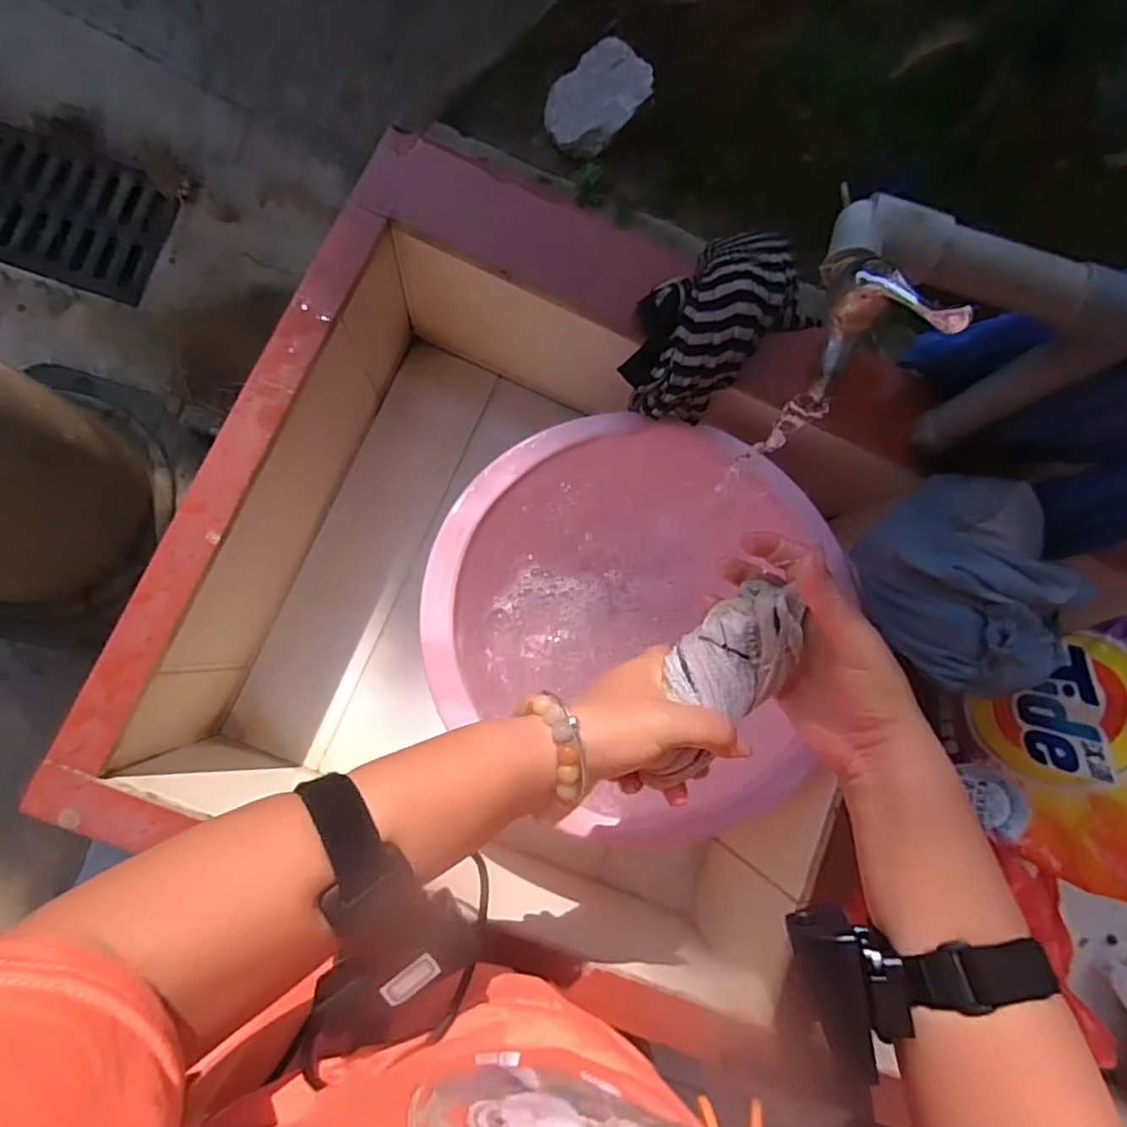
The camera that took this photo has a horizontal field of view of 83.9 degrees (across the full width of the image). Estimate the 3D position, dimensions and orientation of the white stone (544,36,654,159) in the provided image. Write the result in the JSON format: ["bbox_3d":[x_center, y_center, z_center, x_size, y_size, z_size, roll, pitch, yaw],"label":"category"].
[{"bbox_3d":[0.070,-0.967,1.301,0.170,0.071,0.234,40,80,-3],"label":"white stone"}]

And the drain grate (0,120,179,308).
[{"bbox_3d":[-1.107,-0.767,1.348,0.466,0.045,0.306,18,82,-9],"label":"drain grate"}]

